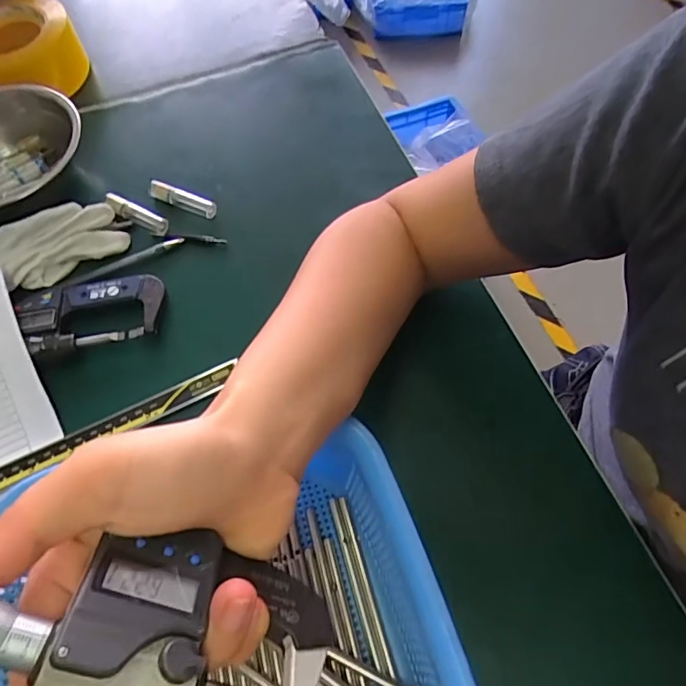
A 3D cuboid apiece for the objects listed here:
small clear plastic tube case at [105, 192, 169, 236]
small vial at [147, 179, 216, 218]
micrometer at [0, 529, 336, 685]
[{"bbox_3d":[-0.168,-0.106,0.424,0.056,0.011,0.015,25,65,14],"label":"small clear plastic tube case"},{"bbox_3d":[-0.133,-0.120,0.430,0.063,0.012,0.015,25,65,14],"label":"small vial"},{"bbox_3d":[-0.071,0.083,0.160,0.158,0.028,0.049,19,58,-27],"label":"micrometer"}]

